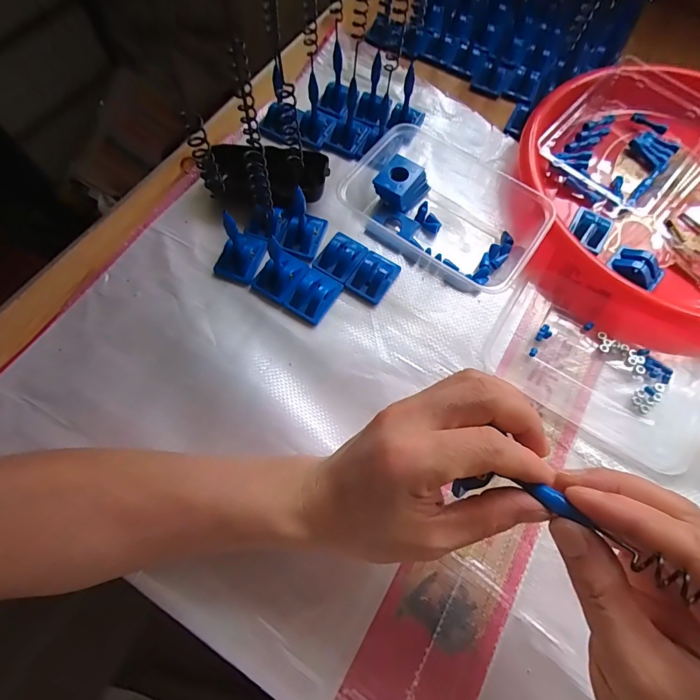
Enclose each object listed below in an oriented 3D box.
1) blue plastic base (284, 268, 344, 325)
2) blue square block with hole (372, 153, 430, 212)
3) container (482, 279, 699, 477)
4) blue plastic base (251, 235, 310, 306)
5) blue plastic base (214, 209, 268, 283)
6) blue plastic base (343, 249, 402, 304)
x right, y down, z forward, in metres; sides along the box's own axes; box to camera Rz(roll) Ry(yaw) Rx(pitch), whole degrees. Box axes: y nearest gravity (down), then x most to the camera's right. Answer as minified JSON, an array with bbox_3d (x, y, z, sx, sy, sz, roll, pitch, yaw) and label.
[{"bbox_3d":[-0.030,-0.049,0.318,0.033,0.016,0.045,31,71,9],"label":"blue plastic base"},{"bbox_3d":[0.049,-0.158,0.355,0.037,0.025,0.043,40,73,12],"label":"blue square block with hole"},{"bbox_3d":[0.201,0.018,0.305,0.170,0.012,0.098,31,71,9],"label":"container"},{"bbox_3d":[-0.059,-0.068,0.314,0.037,0.030,0.043,32,71,9],"label":"blue plastic base"},{"bbox_3d":[-0.096,-0.087,0.309,0.034,0.052,0.038,24,70,7],"label":"blue plastic base"},{"bbox_3d":[0.021,-0.065,0.329,0.032,0.014,0.043,32,71,9],"label":"blue plastic base"}]

